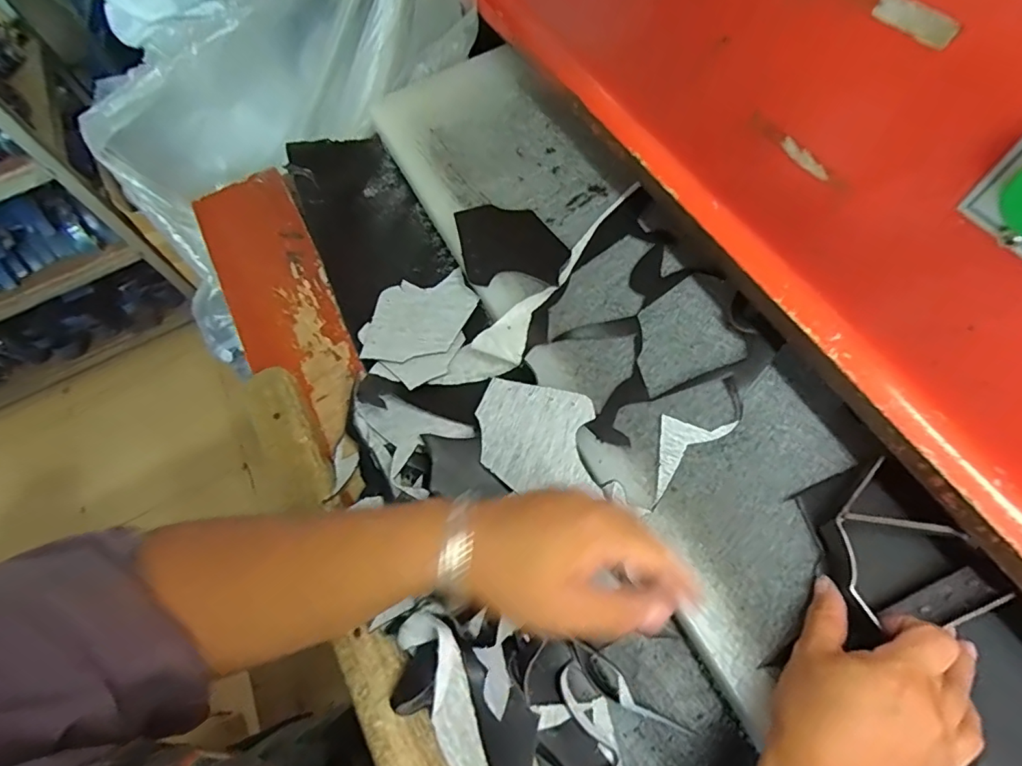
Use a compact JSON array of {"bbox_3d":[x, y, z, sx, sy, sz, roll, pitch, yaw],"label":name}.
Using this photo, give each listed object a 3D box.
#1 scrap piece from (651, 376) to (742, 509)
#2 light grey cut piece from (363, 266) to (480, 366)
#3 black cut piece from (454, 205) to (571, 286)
[{"bbox_3d":[0.149,0.044,0.434,0.127,0.006,0.044,-41,68,-12],"label":"scrap piece"},{"bbox_3d":[-0.097,-0.070,0.542,0.122,0.007,0.099,-14,59,-11],"label":"light grey cut piece"},{"bbox_3d":[-0.001,-0.146,0.542,0.118,0.005,0.097,4,65,5],"label":"black cut piece"}]

